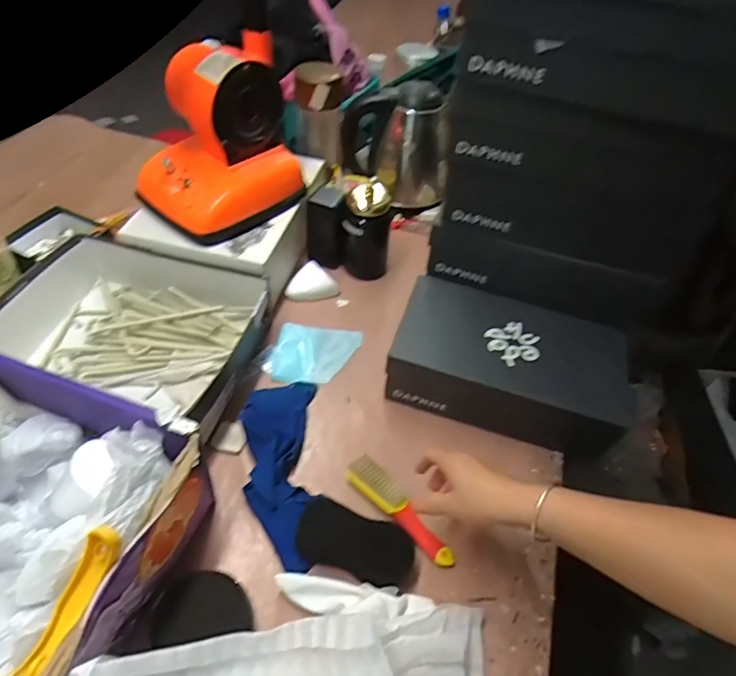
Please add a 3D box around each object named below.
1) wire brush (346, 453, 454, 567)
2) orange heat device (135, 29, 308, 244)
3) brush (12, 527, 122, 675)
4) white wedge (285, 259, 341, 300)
[{"bbox_3d":[0.039,0.201,0.612,0.155,0.020,0.036,38,55,24],"label":"wire brush"},{"bbox_3d":[-0.211,-0.285,0.731,0.216,0.207,0.148,-32,59,-29],"label":"orange heat device"},{"bbox_3d":[-0.259,0.249,0.395,0.028,0.041,0.219,26,73,16],"label":"brush"},{"bbox_3d":[-0.094,-0.083,0.843,0.068,0.032,0.079,-31,59,-29],"label":"white wedge"}]

